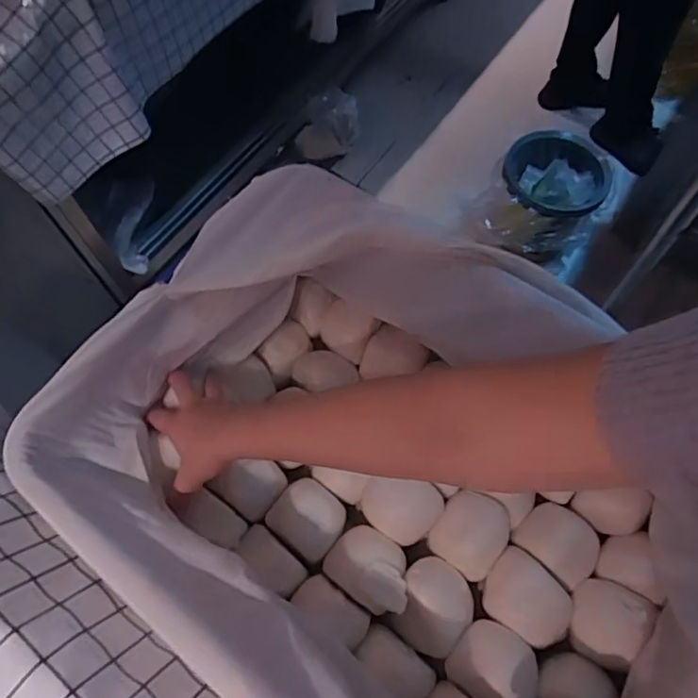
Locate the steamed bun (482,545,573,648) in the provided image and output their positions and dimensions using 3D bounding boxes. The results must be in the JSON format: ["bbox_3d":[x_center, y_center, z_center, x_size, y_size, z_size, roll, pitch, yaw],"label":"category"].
[{"bbox_3d":[0.186,0.254,0.560,0.088,0.059,0.075,33,70,16],"label":"steamed bun"}]

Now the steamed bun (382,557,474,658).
[{"bbox_3d":[0.088,0.265,0.572,0.075,0.042,0.088,25,68,13],"label":"steamed bun"}]

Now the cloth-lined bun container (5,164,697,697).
[{"bbox_3d":[0.054,0.139,0.542,0.594,0.207,0.422,34,71,15],"label":"cloth-lined bun container"}]

